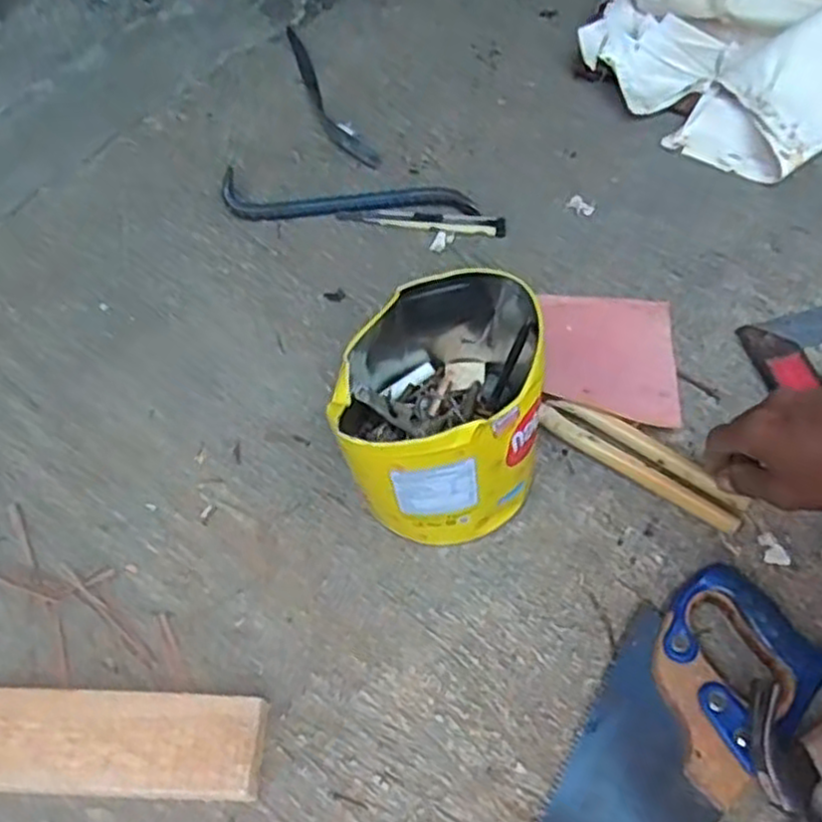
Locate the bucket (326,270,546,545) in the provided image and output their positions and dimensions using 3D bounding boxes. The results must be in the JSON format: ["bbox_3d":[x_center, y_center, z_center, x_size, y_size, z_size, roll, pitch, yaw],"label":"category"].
[{"bbox_3d":[0.023,-0.003,0.585,0.151,0.149,0.166,4,59,4],"label":"bucket"}]

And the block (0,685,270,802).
[{"bbox_3d":[-0.209,0.230,0.524,0.214,0.029,0.067,2,59,3],"label":"block"}]

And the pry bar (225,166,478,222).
[{"bbox_3d":[-0.065,-0.223,0.794,0.264,0.026,0.042,2,59,3],"label":"pry bar"}]

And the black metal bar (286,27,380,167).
[{"bbox_3d":[-0.108,-0.375,0.898,0.039,0.010,0.266,-24,61,-12],"label":"black metal bar"}]

